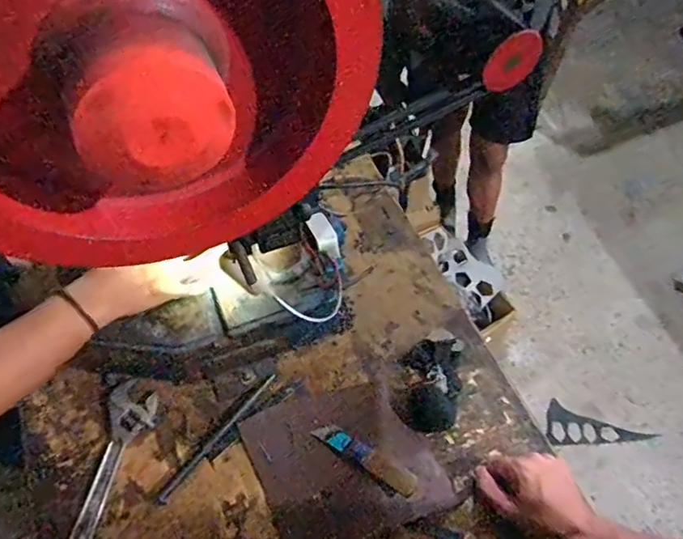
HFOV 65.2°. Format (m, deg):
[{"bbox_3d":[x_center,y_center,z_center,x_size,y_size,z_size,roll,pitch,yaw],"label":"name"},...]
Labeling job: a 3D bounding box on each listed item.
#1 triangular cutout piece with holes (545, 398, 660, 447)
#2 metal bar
[{"bbox_3d":[0.703,0.459,1.464,0.279,0.015,0.119,17,65,14],"label":"triangular cutout piece with holes"},{"bbox_3d":[-0.152,0.207,0.669,0.012,0.006,0.197,33,62,17],"label":"metal bar"}]

